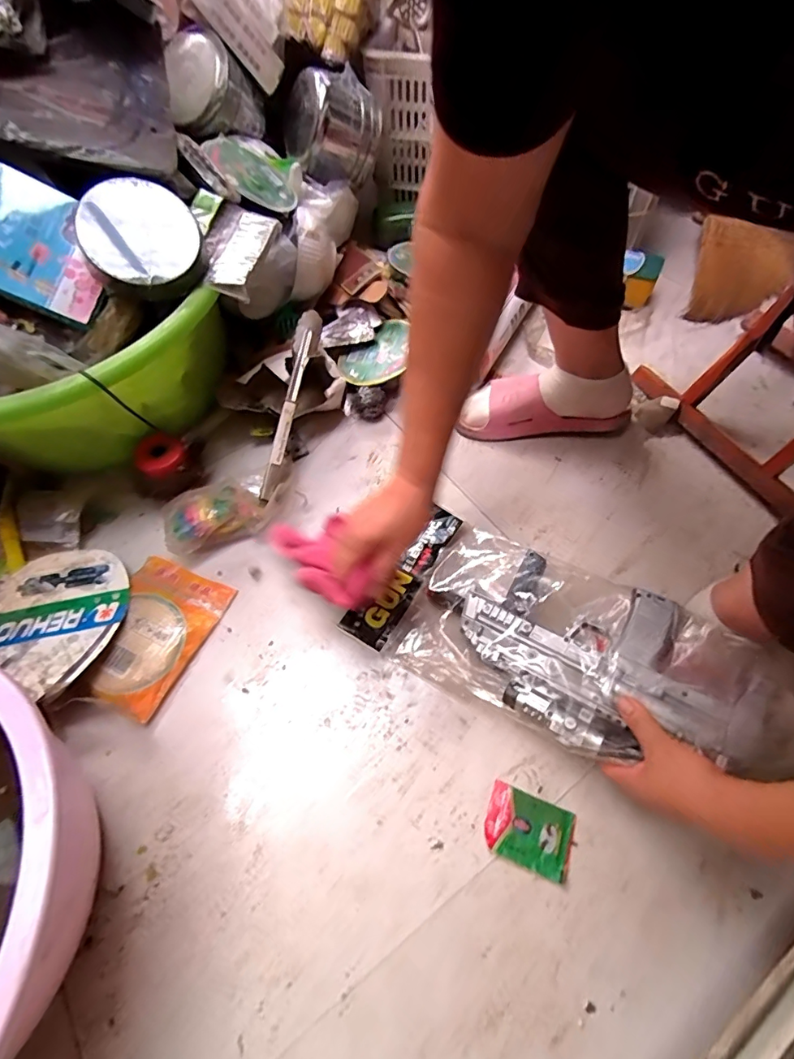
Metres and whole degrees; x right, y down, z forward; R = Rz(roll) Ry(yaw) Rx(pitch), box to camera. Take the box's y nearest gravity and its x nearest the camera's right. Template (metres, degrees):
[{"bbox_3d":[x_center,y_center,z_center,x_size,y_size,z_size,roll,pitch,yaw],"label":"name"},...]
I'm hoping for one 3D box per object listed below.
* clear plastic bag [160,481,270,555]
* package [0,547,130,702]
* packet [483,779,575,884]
[{"bbox_3d":[-0.240,-0.023,0.616,0.133,0.042,0.091,-24,63,-11],"label":"clear plastic bag"},{"bbox_3d":[-0.396,0.093,0.551,0.175,0.010,0.159,22,53,18],"label":"package"},{"bbox_3d":[0.124,0.286,0.446,0.079,0.007,0.059,19,64,13],"label":"packet"}]

